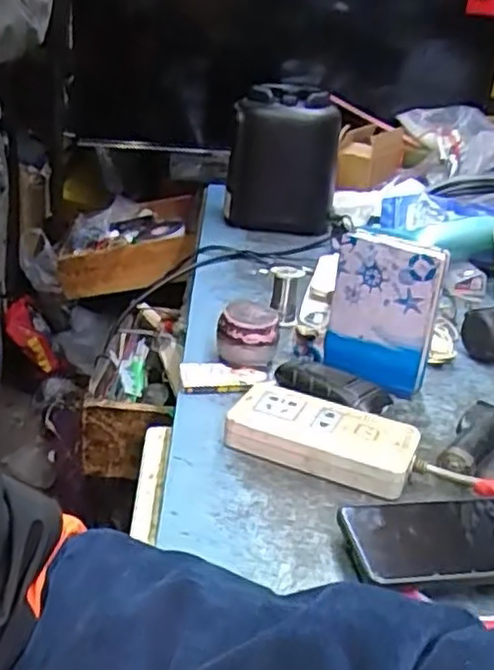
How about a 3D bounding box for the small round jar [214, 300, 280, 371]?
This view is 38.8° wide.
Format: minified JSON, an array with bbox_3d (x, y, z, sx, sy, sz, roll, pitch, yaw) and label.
[{"bbox_3d":[0.000,0.001,0.716,0.061,0.057,0.061,4,24,-2],"label":"small round jar"}]

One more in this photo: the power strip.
[{"bbox_3d":[0.061,0.084,0.573,0.144,0.035,0.064,14,25,20],"label":"power strip"}]

